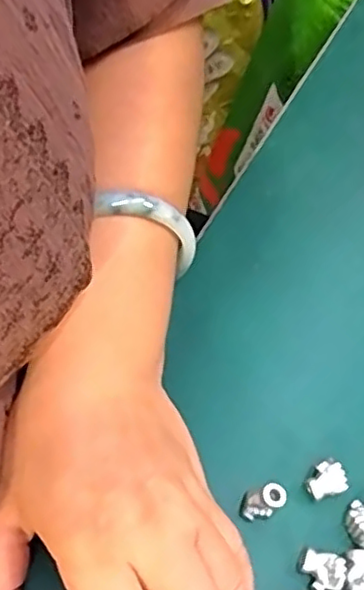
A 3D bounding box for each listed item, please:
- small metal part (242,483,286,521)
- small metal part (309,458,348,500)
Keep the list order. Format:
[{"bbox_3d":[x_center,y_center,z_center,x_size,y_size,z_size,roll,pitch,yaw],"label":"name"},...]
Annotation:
[{"bbox_3d":[0.033,0.084,0.267,0.016,0.017,0.010,-12,65,-10],"label":"small metal part"},{"bbox_3d":[0.060,0.078,0.276,0.015,0.011,0.013,-15,65,-12],"label":"small metal part"}]

